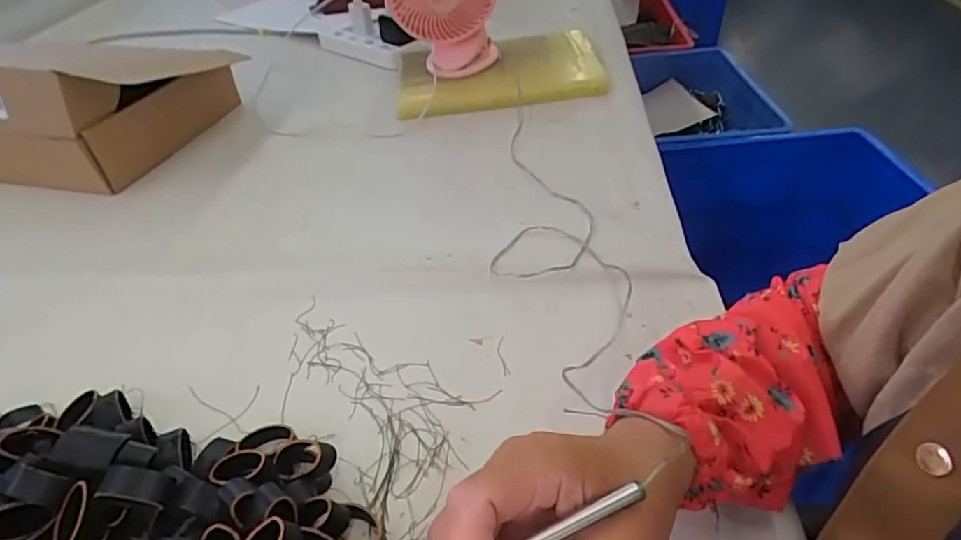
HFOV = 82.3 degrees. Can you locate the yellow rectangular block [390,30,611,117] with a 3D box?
[{"bbox_3d":[0.023,-0.300,0.818,0.296,0.042,0.176,-9,43,-6],"label":"yellow rectangular block"}]

